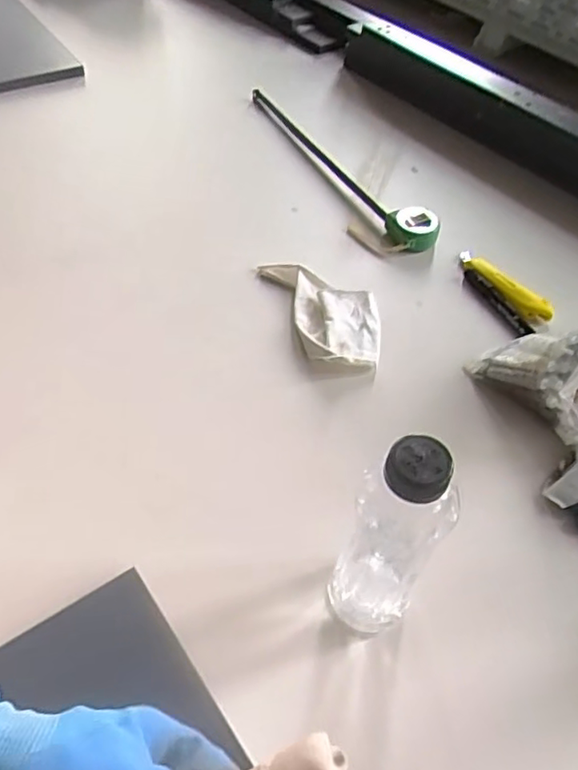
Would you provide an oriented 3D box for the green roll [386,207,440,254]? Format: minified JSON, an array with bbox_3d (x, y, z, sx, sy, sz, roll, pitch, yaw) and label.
[{"bbox_3d":[0.174,-0.213,0.855,0.069,0.039,0.051,-1,51,-7],"label":"green roll"}]

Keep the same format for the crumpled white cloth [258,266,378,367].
[{"bbox_3d":[0.053,-0.092,0.759,0.113,0.028,0.190,-13,53,-16],"label":"crumpled white cloth"}]

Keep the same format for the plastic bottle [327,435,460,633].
[{"bbox_3d":[0.075,0.115,0.457,0.053,0.225,0.059,19,51,9],"label":"plastic bottle"}]

